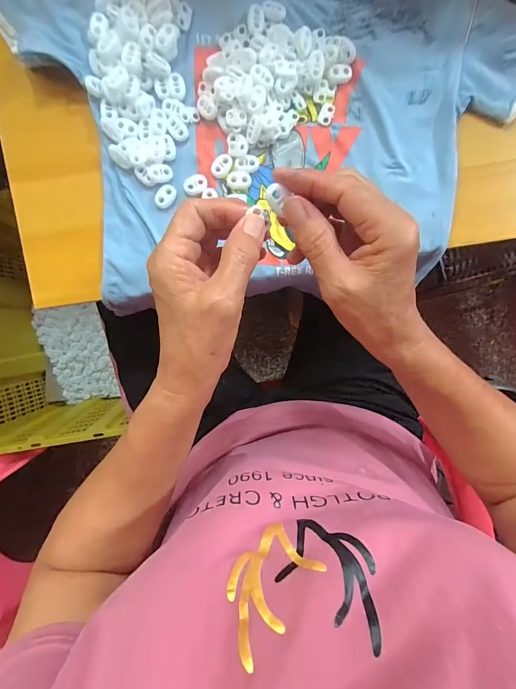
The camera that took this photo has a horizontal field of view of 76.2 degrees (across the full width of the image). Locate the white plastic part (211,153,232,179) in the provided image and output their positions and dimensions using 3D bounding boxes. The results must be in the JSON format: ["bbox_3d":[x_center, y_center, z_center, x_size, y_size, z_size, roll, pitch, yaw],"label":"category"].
[{"bbox_3d":[-0.034,-0.167,0.308,0.016,0.004,0.022,38,93,-4],"label":"white plastic part"}]

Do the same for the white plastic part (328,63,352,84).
[{"bbox_3d":[0.075,-0.247,0.301,0.022,0.006,0.013,-5,95,0],"label":"white plastic part"}]

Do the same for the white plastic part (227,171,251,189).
[{"bbox_3d":[-0.017,-0.154,0.309,0.022,0.004,0.016,-2,95,-1],"label":"white plastic part"}]

